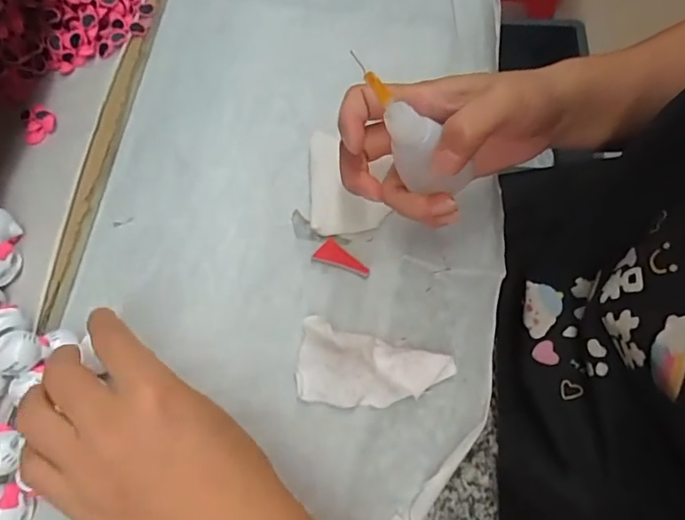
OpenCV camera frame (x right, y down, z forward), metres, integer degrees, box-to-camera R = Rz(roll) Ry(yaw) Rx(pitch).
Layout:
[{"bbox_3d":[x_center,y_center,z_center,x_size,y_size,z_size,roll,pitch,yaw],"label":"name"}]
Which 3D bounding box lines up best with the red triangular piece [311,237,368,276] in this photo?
[{"bbox_3d":[0.000,0.001,0.308,0.034,0.004,0.018,32,74,13],"label":"red triangular piece"}]

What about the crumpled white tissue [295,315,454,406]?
[{"bbox_3d":[0.017,0.060,0.278,0.083,0.016,0.042,8,70,5],"label":"crumpled white tissue"}]

